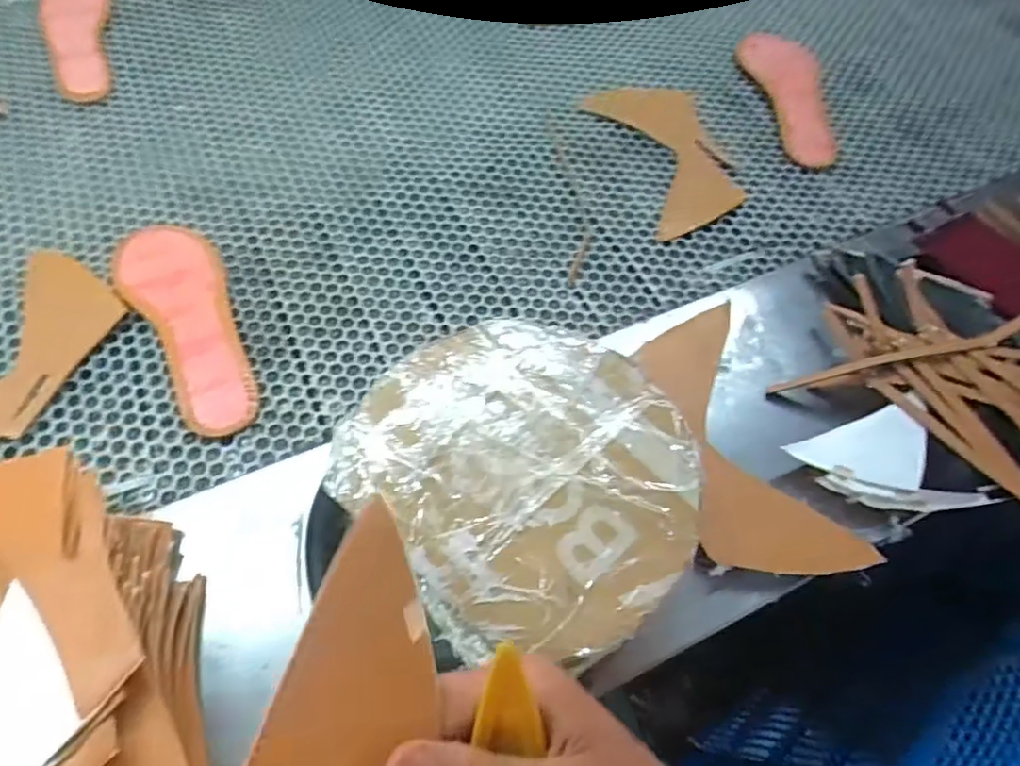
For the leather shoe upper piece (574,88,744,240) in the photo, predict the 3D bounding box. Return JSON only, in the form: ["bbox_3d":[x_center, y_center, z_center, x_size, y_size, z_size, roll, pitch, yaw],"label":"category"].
[{"bbox_3d":[0.181,-0.261,0.722,0.130,0.008,0.241,-14,59,-10],"label":"leather shoe upper piece"}]

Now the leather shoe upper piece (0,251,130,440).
[{"bbox_3d":[-0.430,-0.013,0.541,0.119,0.006,0.231,22,61,9],"label":"leather shoe upper piece"}]

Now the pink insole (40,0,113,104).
[{"bbox_3d":[-0.529,-0.432,0.783,0.077,0.006,0.260,-13,61,-10],"label":"pink insole"}]

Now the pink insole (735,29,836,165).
[{"bbox_3d":[0.343,-0.342,0.764,0.088,0.019,0.226,-5,60,-6],"label":"pink insole"}]

